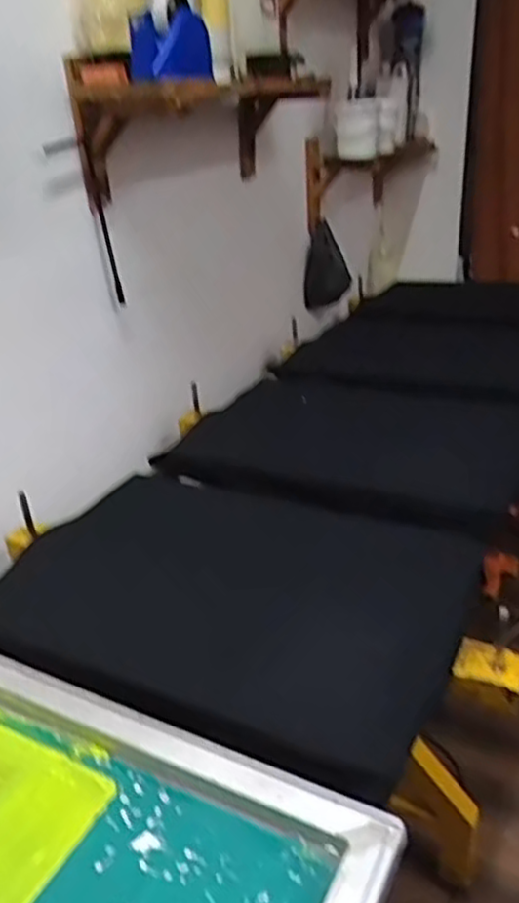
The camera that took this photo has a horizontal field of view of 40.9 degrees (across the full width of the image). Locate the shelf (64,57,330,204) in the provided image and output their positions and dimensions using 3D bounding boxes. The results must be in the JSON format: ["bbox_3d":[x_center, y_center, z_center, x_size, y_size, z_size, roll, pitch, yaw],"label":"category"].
[{"bbox_3d":[-0.080,-0.646,1.365,0.236,0.217,0.607,11,31,27],"label":"shelf"}]

